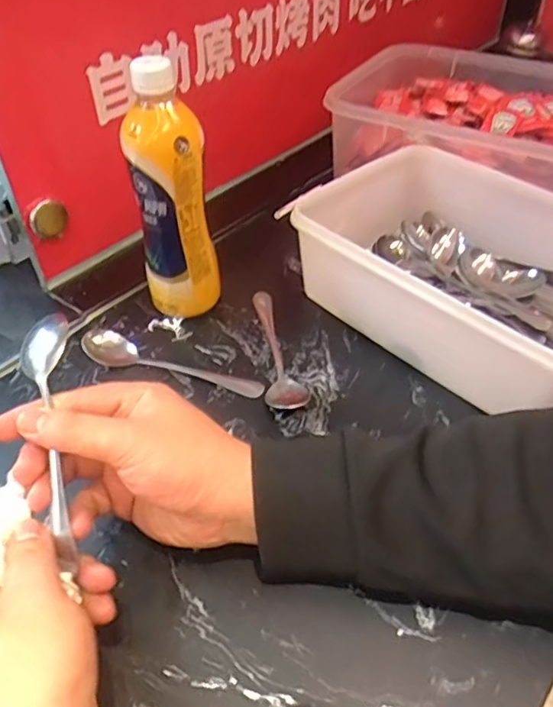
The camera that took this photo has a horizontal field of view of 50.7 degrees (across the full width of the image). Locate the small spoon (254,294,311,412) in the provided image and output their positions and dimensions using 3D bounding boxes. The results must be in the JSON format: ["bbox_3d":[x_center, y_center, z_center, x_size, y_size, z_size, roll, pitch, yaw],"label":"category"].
[{"bbox_3d":[0.003,-0.007,0.513,0.034,0.015,0.154,-5,44,-4],"label":"small spoon"}]

